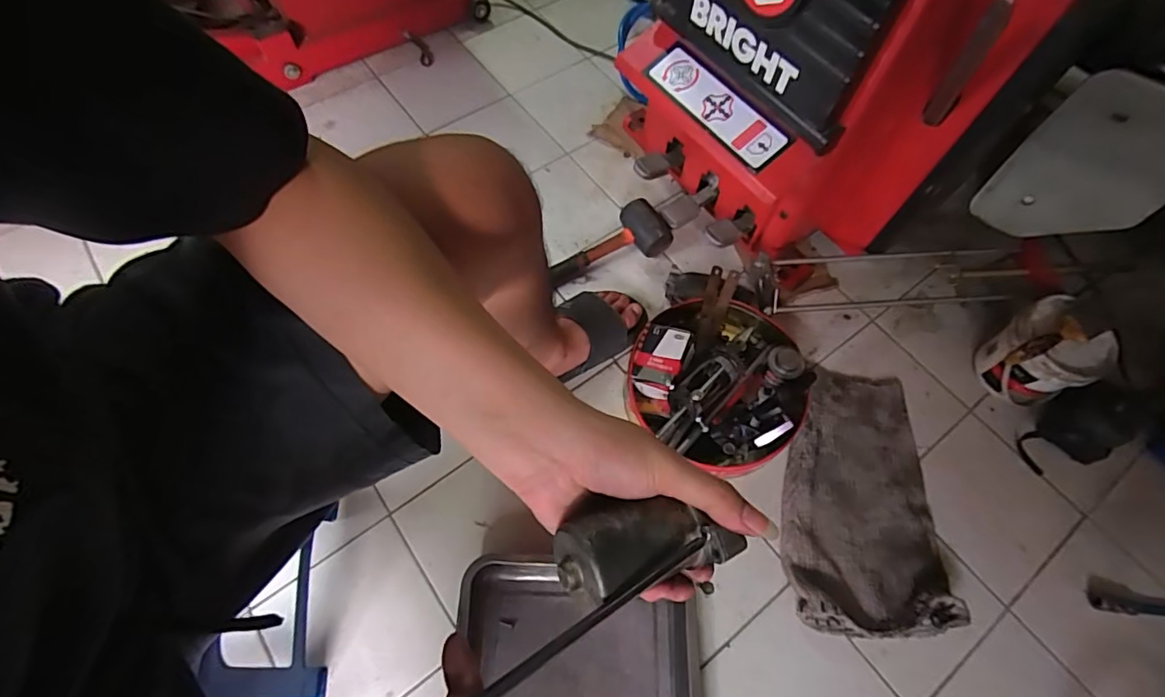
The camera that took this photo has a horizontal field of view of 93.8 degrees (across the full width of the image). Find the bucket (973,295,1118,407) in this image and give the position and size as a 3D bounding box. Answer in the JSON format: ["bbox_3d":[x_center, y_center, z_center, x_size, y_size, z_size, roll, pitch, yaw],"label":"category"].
[{"bbox_3d":[0.673,0.019,0.822,0.159,0.138,0.129,-27,68,-13],"label":"bucket"}]

